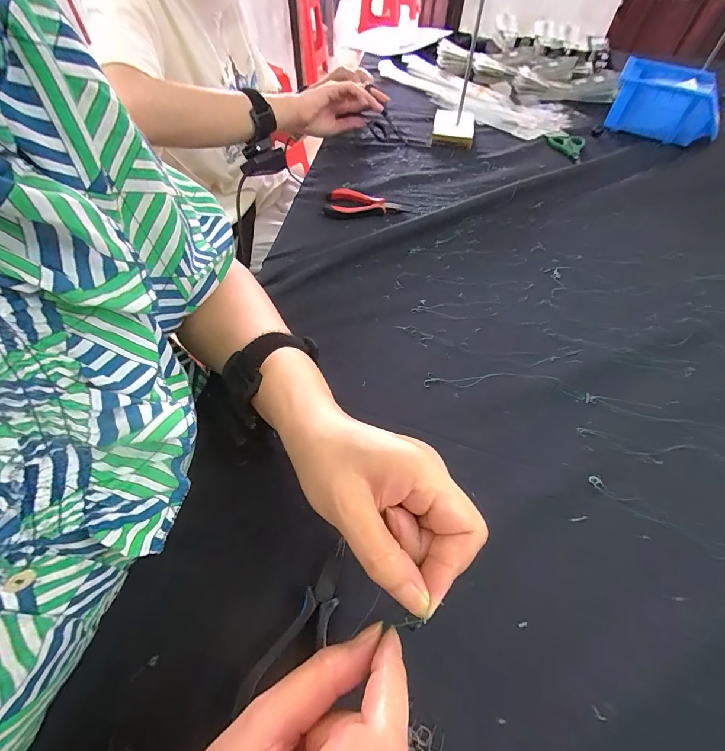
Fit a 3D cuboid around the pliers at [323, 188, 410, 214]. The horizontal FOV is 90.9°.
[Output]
[{"bbox_3d":[0.003,-0.237,0.500,0.110,0.015,0.046,12,58,5],"label":"pliers"}]

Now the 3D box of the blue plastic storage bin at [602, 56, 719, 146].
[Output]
[{"bbox_3d":[0.528,-0.481,0.634,0.173,0.080,0.119,20,58,4],"label":"blue plastic storage bin"}]

